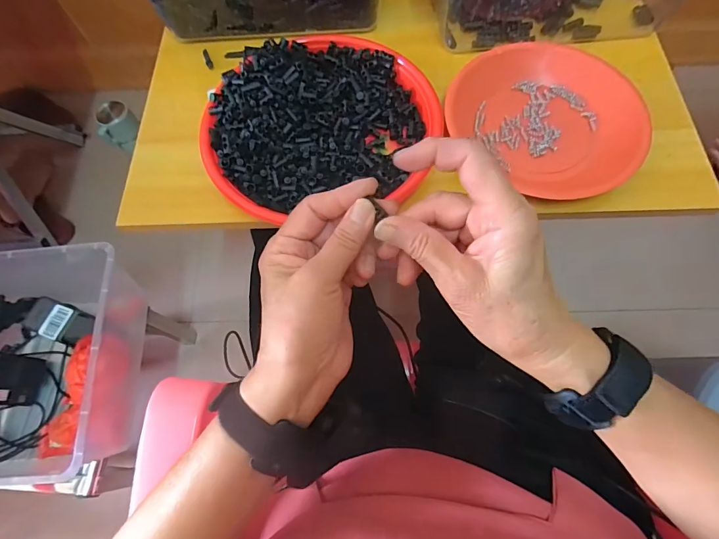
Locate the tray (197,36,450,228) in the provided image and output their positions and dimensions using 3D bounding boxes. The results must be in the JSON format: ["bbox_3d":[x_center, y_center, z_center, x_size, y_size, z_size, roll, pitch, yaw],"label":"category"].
[{"bbox_3d":[-0.042,-0.161,0.414,0.231,0.032,0.222,-1,68,2],"label":"tray"}]

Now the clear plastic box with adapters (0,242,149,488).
[{"bbox_3d":[-0.480,0.129,0.577,0.303,0.147,0.318,-5,68,1],"label":"clear plastic box with adapters"}]

